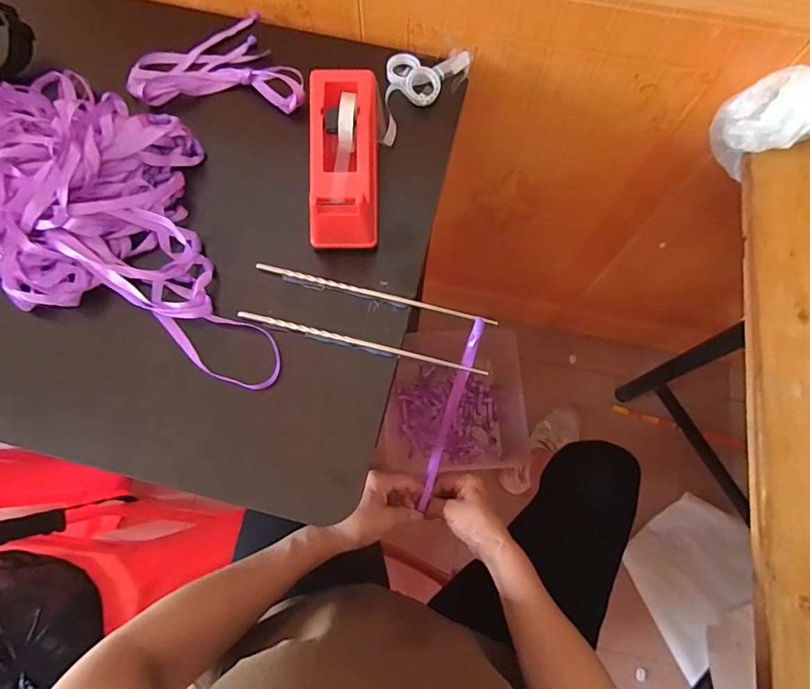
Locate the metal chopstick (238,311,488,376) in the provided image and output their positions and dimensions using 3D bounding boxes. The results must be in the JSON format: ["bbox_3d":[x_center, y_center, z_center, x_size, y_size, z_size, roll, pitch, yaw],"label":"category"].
[{"bbox_3d":[-0.038,-0.002,0.413,0.221,0.005,0.007,12,72,4],"label":"metal chopstick"}]

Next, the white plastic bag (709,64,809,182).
[{"bbox_3d":[0.422,-0.237,0.509,0.157,0.121,0.097,-17,72,-6],"label":"white plastic bag"}]

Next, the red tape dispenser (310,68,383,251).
[{"bbox_3d":[-0.055,-0.168,0.430,0.062,0.074,0.153,0,71,0],"label":"red tape dispenser"}]

